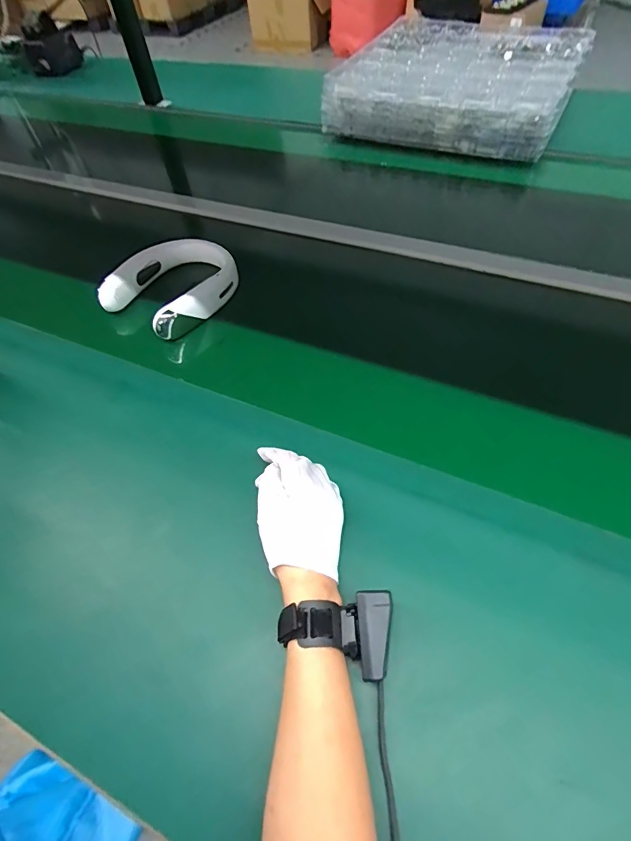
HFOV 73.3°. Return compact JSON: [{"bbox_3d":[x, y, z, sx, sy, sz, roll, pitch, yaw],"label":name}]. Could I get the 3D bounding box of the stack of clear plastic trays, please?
[{"bbox_3d":[0.351,-0.830,1.033,0.505,0.097,0.494,22,60,17],"label":"stack of clear plastic trays"}]

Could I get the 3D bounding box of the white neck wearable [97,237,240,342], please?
[{"bbox_3d":[-0.229,-0.241,0.719,0.187,0.058,0.220,30,62,21],"label":"white neck wearable"}]

